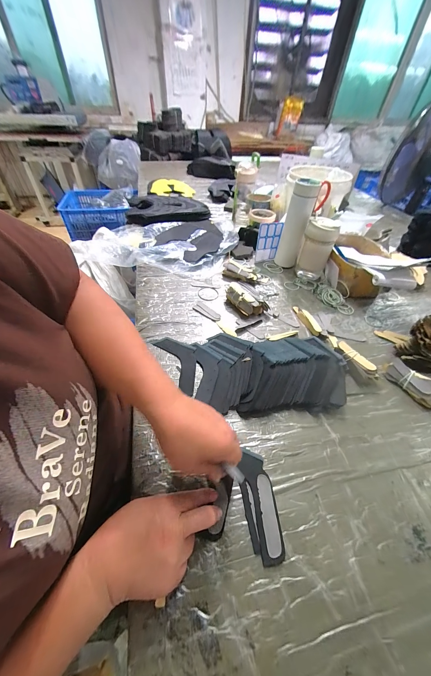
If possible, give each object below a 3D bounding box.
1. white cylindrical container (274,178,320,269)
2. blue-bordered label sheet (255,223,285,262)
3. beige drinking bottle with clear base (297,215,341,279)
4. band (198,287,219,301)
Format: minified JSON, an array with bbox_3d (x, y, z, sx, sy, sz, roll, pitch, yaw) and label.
[{"bbox_3d":[0.223,-0.308,0.675,0.074,0.241,0.056,13,47,9],"label":"white cylindrical container"},{"bbox_3d":[0.165,-0.296,0.735,0.071,0.116,0.008,-9,47,-12],"label":"blue-bordered label sheet"},{"bbox_3d":[0.276,-0.245,0.654,0.081,0.150,0.064,20,48,16],"label":"beige drinking bottle with clear base"},{"bbox_3d":[-0.019,-0.119,0.635,0.055,0.005,0.063,2,46,-1],"label":"band"}]

